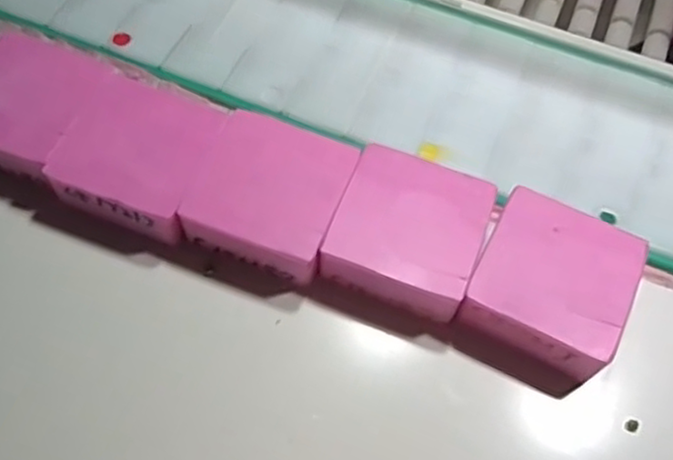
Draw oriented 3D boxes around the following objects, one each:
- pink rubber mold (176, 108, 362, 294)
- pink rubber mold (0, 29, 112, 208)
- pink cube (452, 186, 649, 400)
[{"bbox_3d":[-0.032,-0.015,0.333,0.067,0.034,0.073,20,62,8],"label":"pink rubber mold"},{"bbox_3d":[-0.161,-0.058,0.353,0.068,0.032,0.080,21,62,8],"label":"pink rubber mold"},{"bbox_3d":[0.099,0.028,0.316,0.066,0.030,0.077,25,63,10],"label":"pink cube"}]

